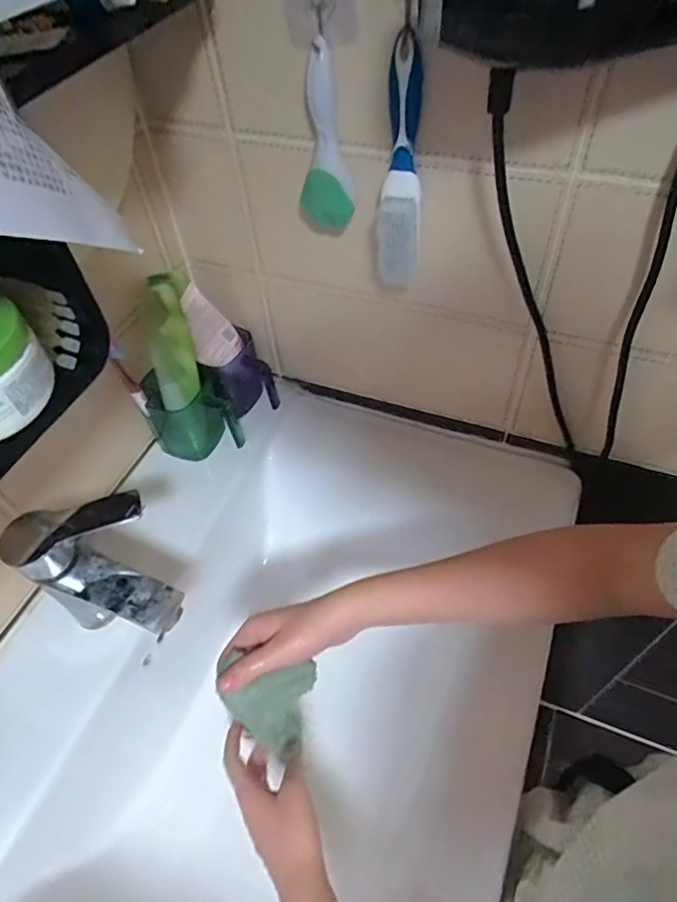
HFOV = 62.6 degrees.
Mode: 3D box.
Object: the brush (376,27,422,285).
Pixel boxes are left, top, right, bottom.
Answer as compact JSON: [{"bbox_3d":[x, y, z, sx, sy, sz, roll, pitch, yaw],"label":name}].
[{"bbox_3d":[0.048,-0.218,0.445,0.034,0.181,0.038,-2,51,3],"label":"brush"}]

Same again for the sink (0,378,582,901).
[{"bbox_3d":[-0.063,0.235,0.552,0.472,0.120,0.693,16,55,17],"label":"sink"}]

